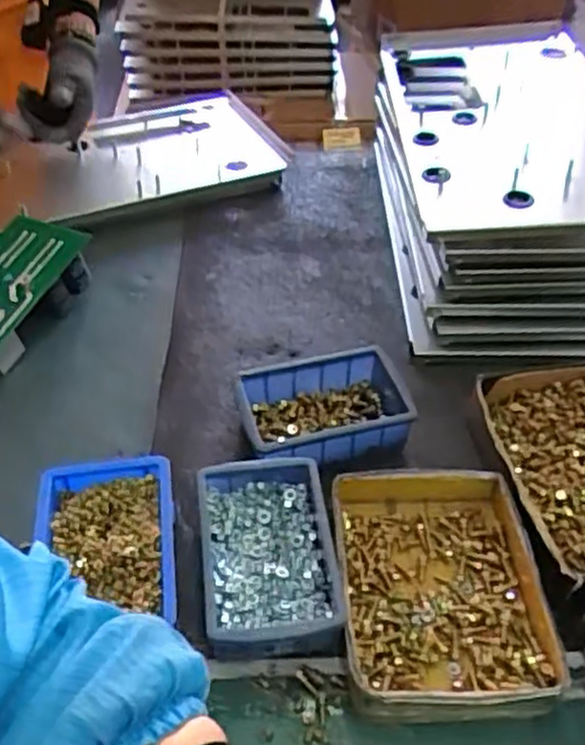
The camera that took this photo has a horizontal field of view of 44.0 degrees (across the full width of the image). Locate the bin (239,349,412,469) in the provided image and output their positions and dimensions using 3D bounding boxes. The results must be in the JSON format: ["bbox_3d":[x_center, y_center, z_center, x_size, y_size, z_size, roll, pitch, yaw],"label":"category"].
[{"bbox_3d":[0.028,0.037,0.635,0.151,0.049,0.106,-10,46,-11],"label":"bin"}]

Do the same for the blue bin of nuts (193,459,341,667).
[{"bbox_3d":[-0.017,0.135,0.534,0.098,0.044,0.144,-5,45,-6],"label":"blue bin of nuts"}]

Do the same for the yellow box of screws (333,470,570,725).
[{"bbox_3d":[0.107,0.154,0.529,0.146,0.032,0.183,0,44,-1],"label":"yellow box of screws"}]

